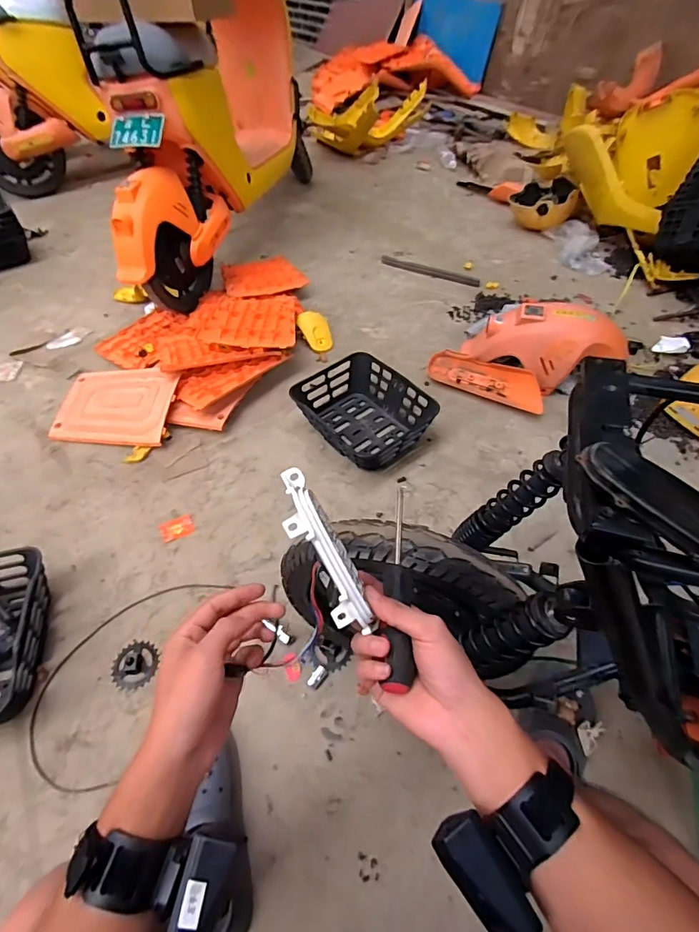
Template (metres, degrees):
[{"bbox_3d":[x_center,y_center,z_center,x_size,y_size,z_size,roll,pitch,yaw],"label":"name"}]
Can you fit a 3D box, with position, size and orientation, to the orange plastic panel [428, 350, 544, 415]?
[{"bbox_3d":[0.389,-0.246,1.298,0.342,0.087,0.112,34,61,24],"label":"orange plastic panel"}]

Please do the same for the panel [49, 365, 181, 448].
[{"bbox_3d":[-0.641,-0.169,1.263,0.312,0.021,0.239,3,66,4],"label":"panel"}]

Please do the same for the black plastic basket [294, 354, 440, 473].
[{"bbox_3d":[0.030,-0.144,1.213,0.283,0.102,0.329,-31,58,-20],"label":"black plastic basket"}]

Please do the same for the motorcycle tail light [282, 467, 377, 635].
[{"bbox_3d":[-0.022,0.069,0.366,0.037,0.038,0.144,-25,85,-17],"label":"motorcycle tail light"}]

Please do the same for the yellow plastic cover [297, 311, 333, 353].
[{"bbox_3d":[-0.107,-0.435,1.478,0.094,0.027,0.149,-24,84,-16],"label":"yellow plastic cover"}]

